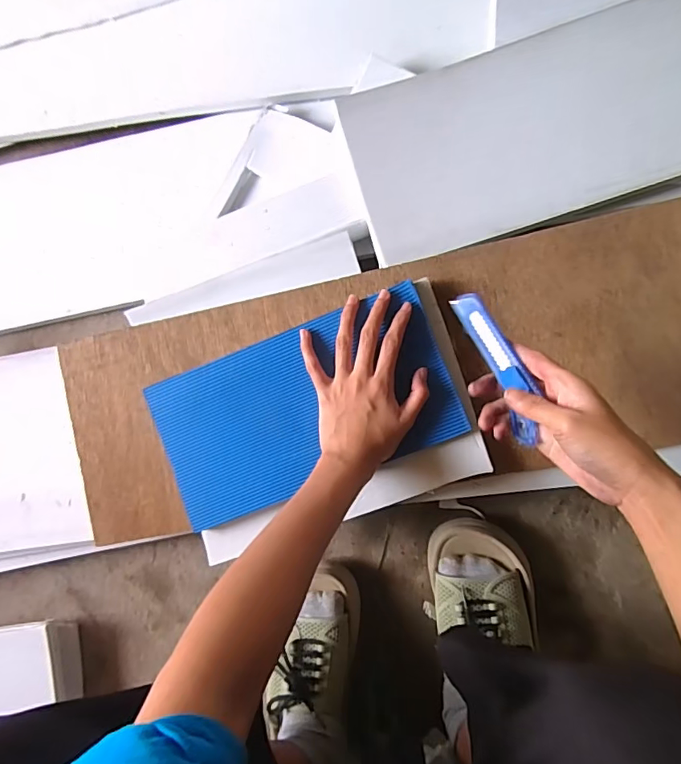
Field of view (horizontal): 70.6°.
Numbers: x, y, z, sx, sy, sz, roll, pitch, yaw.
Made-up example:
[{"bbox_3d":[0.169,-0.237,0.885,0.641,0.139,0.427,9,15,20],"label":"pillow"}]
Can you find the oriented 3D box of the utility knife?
[{"bbox_3d":[0.127,-0.017,0.382,0.026,0.015,0.135,-22,68,6],"label":"utility knife"}]

